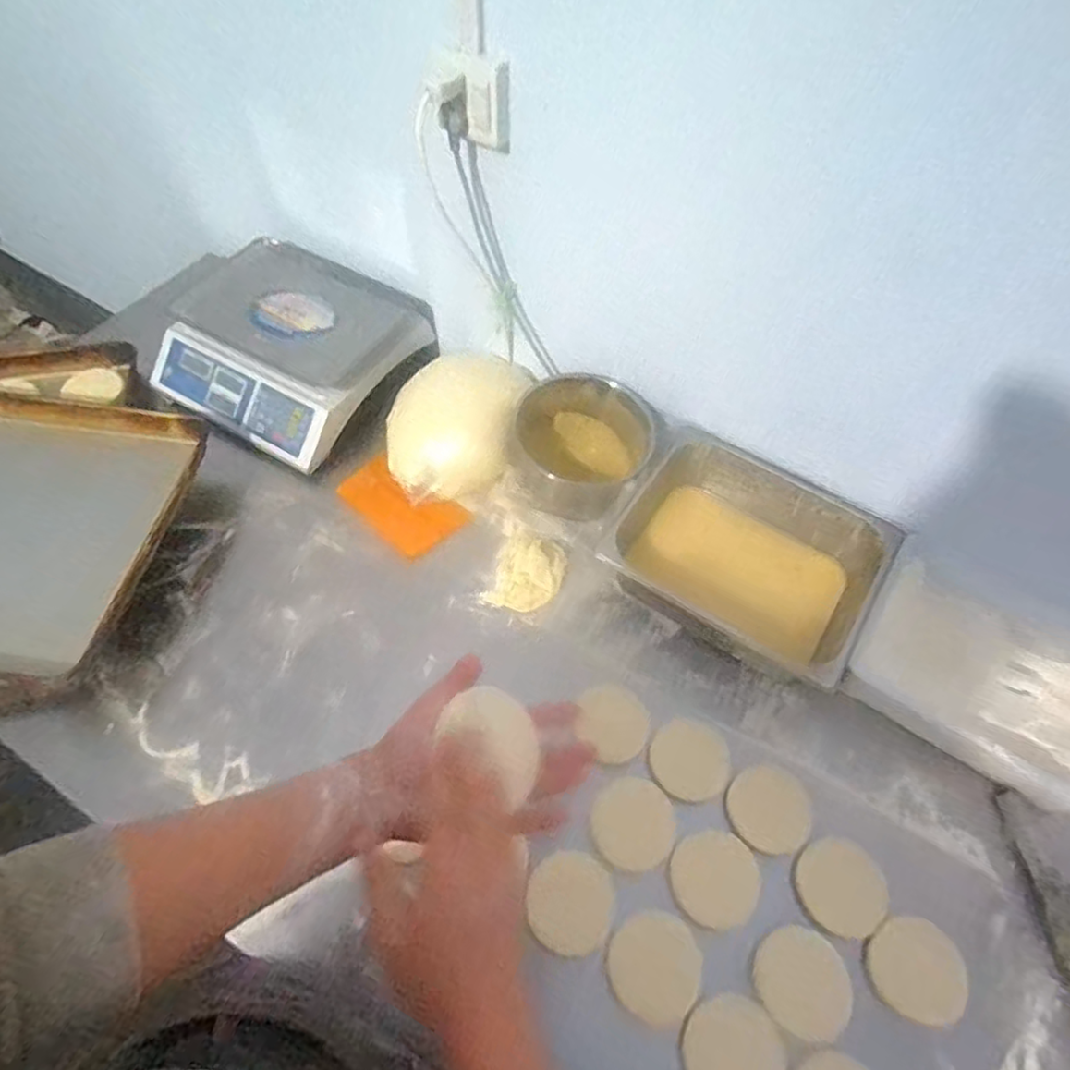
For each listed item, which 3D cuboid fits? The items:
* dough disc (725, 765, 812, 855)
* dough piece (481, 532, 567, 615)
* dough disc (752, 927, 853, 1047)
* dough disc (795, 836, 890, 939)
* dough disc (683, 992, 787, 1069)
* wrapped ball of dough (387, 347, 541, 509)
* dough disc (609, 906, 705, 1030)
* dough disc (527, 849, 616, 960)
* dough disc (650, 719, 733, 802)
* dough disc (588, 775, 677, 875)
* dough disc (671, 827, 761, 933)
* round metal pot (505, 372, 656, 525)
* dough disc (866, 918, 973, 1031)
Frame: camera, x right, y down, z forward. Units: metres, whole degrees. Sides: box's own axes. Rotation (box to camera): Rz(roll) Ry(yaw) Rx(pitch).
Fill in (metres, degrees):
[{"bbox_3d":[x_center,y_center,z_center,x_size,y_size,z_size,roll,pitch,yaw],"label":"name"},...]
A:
[{"bbox_3d":[0.271,0.315,0.745,0.096,0.006,0.090,1,58,-1],"label":"dough disc"},{"bbox_3d":[-0.011,0.052,0.893,0.100,0.026,0.113,14,59,7],"label":"dough piece"},{"bbox_3d":[0.271,0.448,0.648,0.090,0.004,0.090,1,58,-1],"label":"dough disc"},{"bbox_3d":[0.336,0.382,0.705,0.093,0.005,0.091,1,58,-1],"label":"dough disc"},{"bbox_3d":[0.195,0.509,0.631,0.093,0.010,0.095,1,58,-1],"label":"dough disc"},{"bbox_3d":[-0.127,-0.163,0.964,0.197,0.092,0.223,9,59,4],"label":"wrapped ball of dough"},{"bbox_3d":[0.124,0.445,0.669,0.093,0.009,0.095,1,58,-1],"label":"dough disc"},{"bbox_3d":[0.038,0.391,0.688,0.091,0.015,0.094,1,58,-1],"label":"dough disc"},{"bbox_3d":[0.188,0.271,0.778,0.090,0.008,0.094,1,58,-1],"label":"dough disc"},{"bbox_3d":[0.111,0.322,0.720,0.093,0.009,0.092,1,70,-3],"label":"dough disc"},{"bbox_3d":[0.196,0.370,0.700,0.094,0.004,0.091,1,58,-1],"label":"dough disc"},{"bbox_3d":[0.063,-0.122,0.943,0.190,0.109,0.198,1,58,-1],"label":"round metal pot"},{"bbox_3d":[0.395,0.446,0.665,0.095,0.006,0.091,1,58,-1],"label":"dough disc"}]

